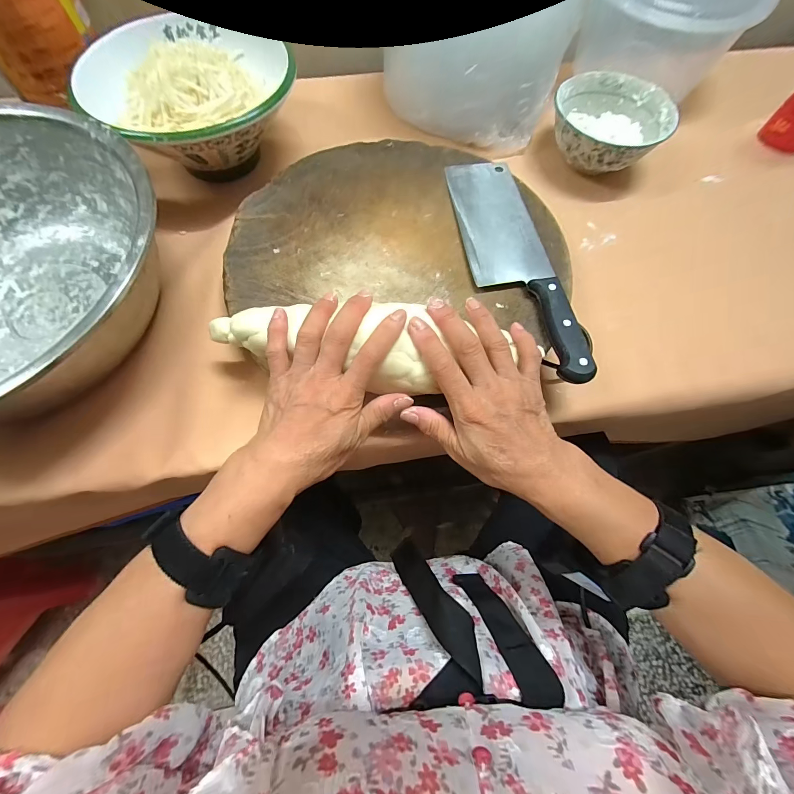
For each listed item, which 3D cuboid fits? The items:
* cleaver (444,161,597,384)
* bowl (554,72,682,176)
[{"bbox_3d":[0.115,-0.144,0.357,0.079,0.020,0.291,-8,68,-4],"label":"cleaver"},{"bbox_3d":[0.273,-0.352,0.465,0.138,0.066,0.139,0,68,-1],"label":"bowl"}]

